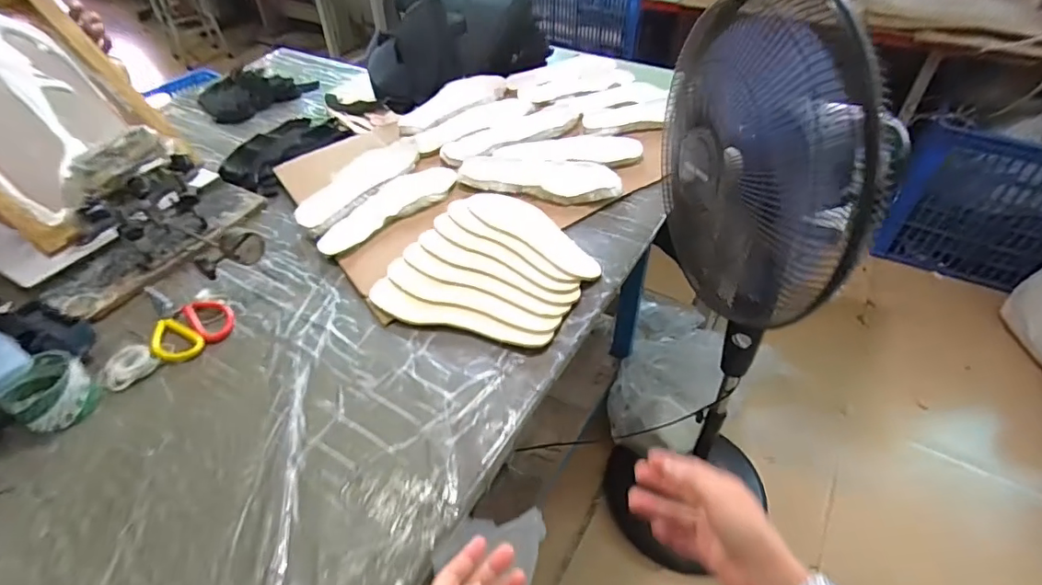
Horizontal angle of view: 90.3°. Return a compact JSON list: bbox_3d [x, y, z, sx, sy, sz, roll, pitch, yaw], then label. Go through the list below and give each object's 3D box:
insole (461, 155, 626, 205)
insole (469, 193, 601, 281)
[{"bbox_3d":[0.033,-0.210,0.939,0.290,0.019,0.098,11,47,12],"label":"insole"},{"bbox_3d":[0.019,-0.099,0.838,0.263,0.013,0.072,37,57,27],"label":"insole"}]

